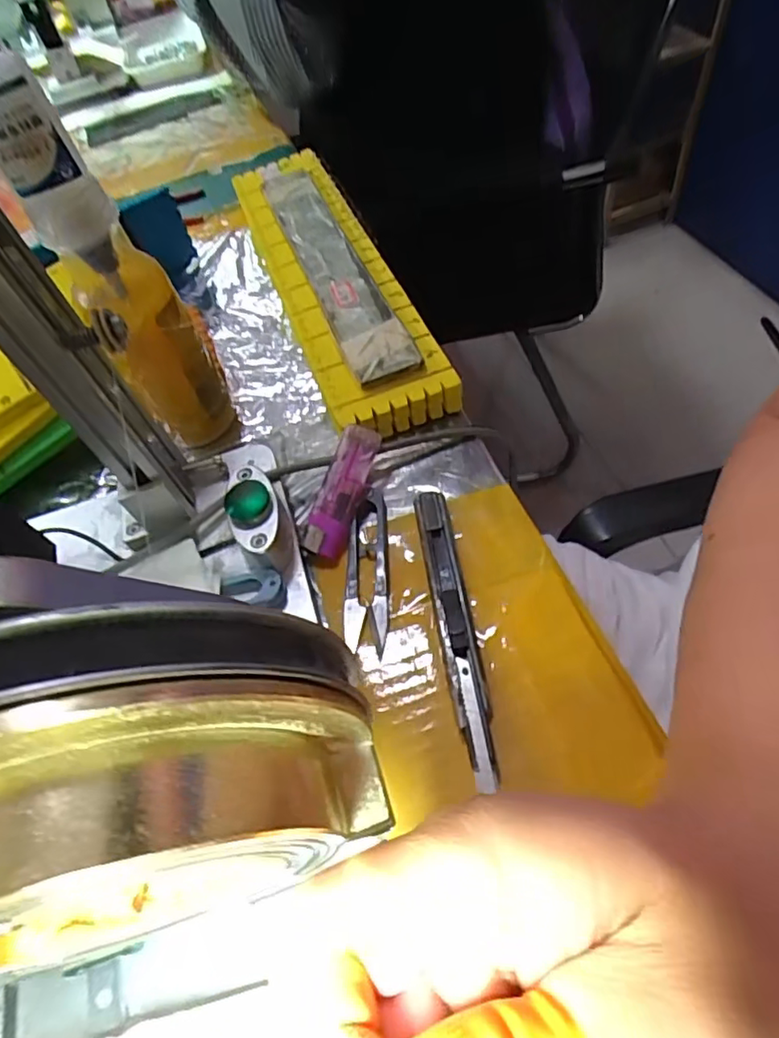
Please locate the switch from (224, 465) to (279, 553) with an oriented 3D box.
[{"bbox_3d":[-0.072,-0.002,0.320,0.025,0.031,0.055,-23,56,-6],"label":"switch"}]

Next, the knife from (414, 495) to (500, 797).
[{"bbox_3d":[0.031,0.048,0.295,0.017,0.009,0.157,-8,51,-1],"label":"knife"}]

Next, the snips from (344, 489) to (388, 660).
[{"bbox_3d":[-0.012,0.026,0.330,0.023,0.014,0.095,-2,51,3],"label":"snips"}]

